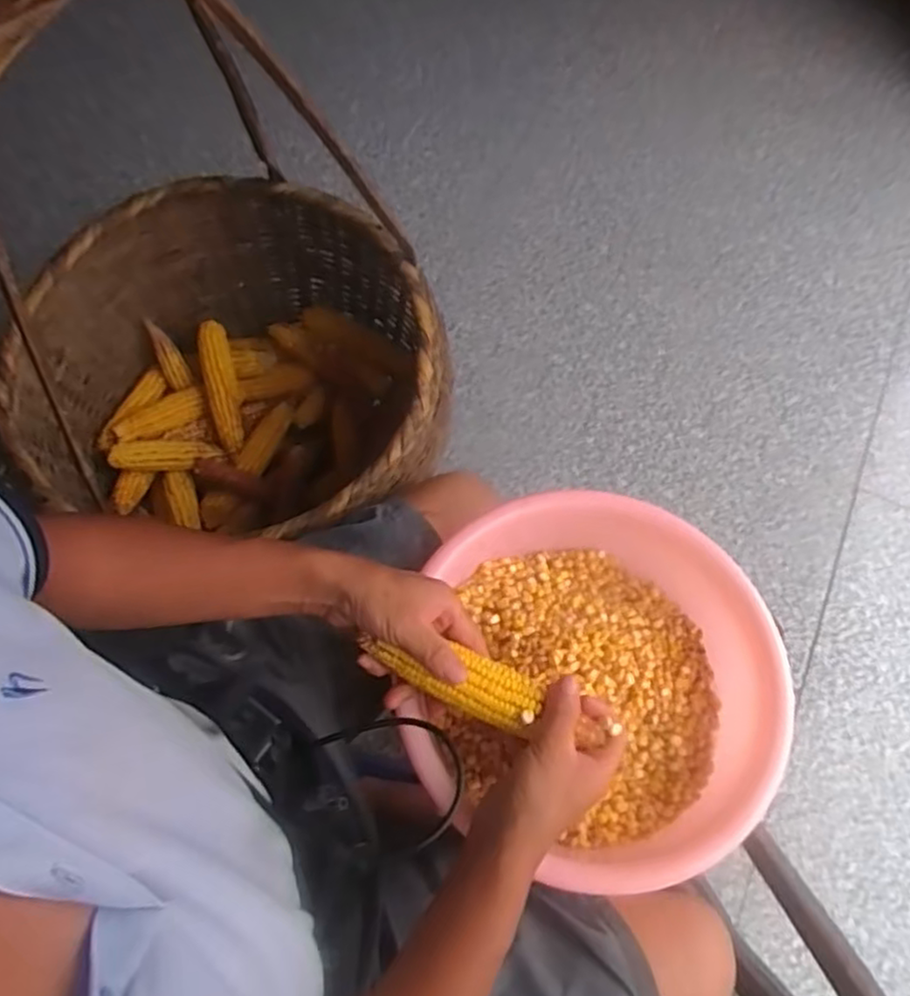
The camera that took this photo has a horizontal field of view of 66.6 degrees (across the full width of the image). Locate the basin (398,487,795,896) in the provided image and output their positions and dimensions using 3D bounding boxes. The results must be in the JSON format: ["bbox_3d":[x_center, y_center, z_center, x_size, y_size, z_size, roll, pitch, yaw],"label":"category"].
[{"bbox_3d":[0.133,0.151,0.595,0.318,0.096,0.314,2,67,2],"label":"basin"}]

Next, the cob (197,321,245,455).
[{"bbox_3d":[-0.329,-0.154,0.977,0.037,0.050,0.180,-10,94,-4],"label":"cob"}]

